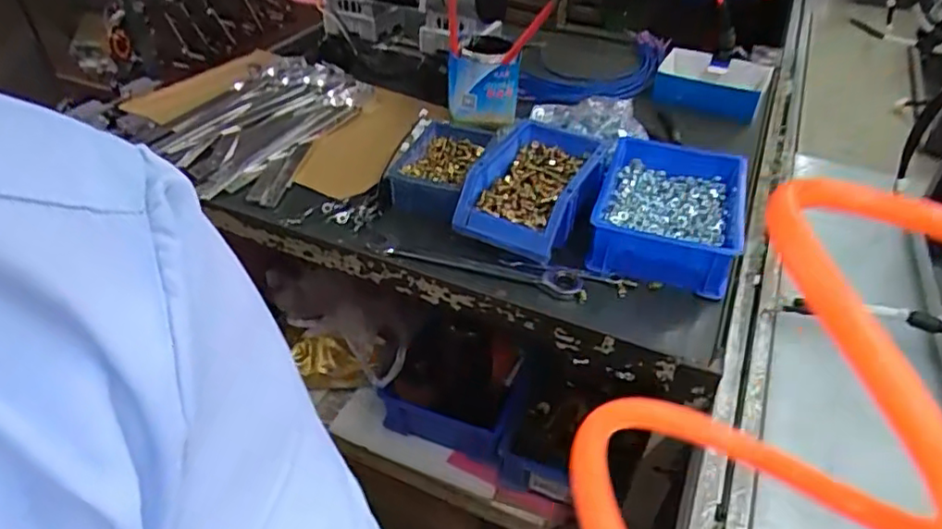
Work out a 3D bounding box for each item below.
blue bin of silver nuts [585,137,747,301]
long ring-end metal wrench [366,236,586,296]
[{"bbox_3d":[0.217,-0.059,0.677,0.151,0.064,0.201,13,41,14],"label":"blue bin of silver nuts"},{"bbox_3d":[0.001,-0.003,0.655,0.232,0.008,0.031,12,41,12],"label":"long ring-end metal wrench"}]

